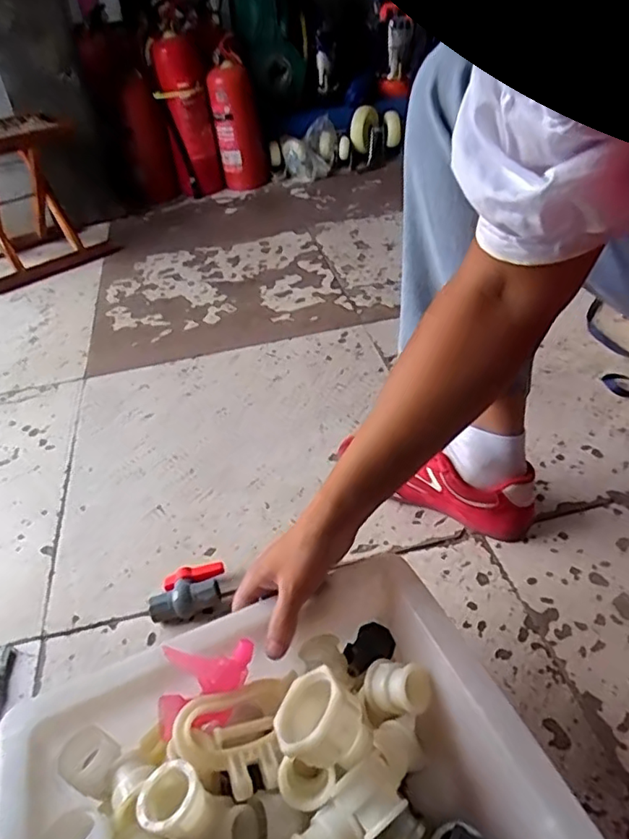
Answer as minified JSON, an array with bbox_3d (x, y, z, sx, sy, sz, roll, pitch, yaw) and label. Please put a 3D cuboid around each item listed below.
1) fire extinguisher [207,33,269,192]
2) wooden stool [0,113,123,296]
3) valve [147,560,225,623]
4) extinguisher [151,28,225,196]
[{"bbox_3d":[-0.211,-0.816,1.600,0.129,0.339,0.105,-8,40,0],"label":"fire extinguisher"},{"bbox_3d":[-0.685,-0.508,1.320,0.225,0.296,0.301,28,51,35],"label":"wooden stool"},{"bbox_3d":[-0.138,0.186,0.628,0.076,0.031,0.056,-10,40,-3],"label":"valve"},{"bbox_3d":[-0.343,-0.815,1.583,0.125,0.378,0.112,-8,40,0],"label":"extinguisher"}]

